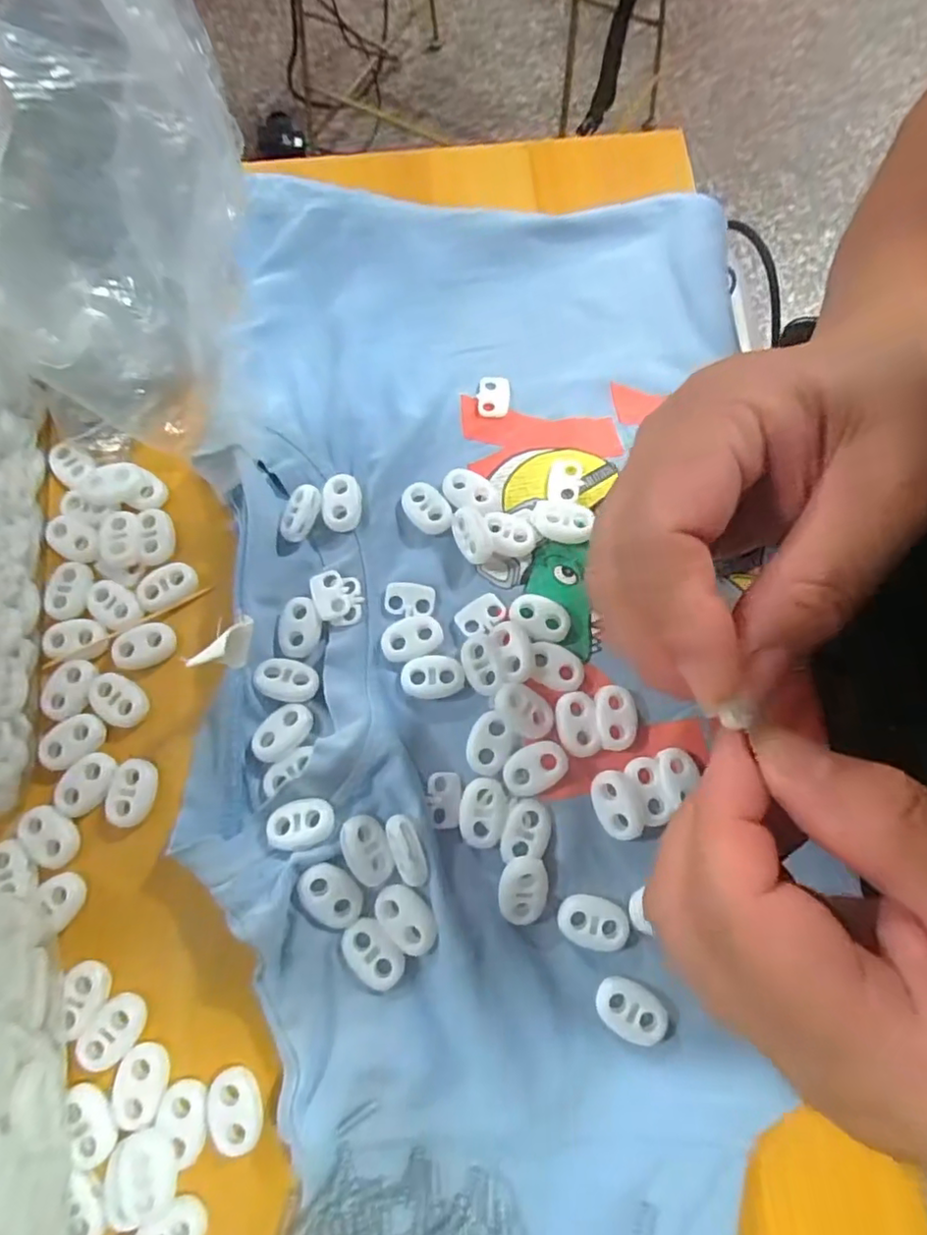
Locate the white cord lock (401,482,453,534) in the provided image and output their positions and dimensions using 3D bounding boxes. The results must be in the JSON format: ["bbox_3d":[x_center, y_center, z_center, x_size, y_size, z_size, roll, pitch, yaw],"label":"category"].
[{"bbox_3d":[-0.014,-0.042,0.226,0.015,0.004,0.022,-28,75,-7],"label":"white cord lock"}]

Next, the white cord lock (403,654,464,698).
[{"bbox_3d":[-0.011,0.021,0.210,0.022,0.004,0.015,-5,73,-1],"label":"white cord lock"}]

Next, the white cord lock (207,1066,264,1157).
[{"bbox_3d":[-0.068,0.148,0.178,0.016,0.005,0.020,-9,73,-2],"label":"white cord lock"}]

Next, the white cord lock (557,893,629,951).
[{"bbox_3d":[0.041,0.098,0.190,0.022,0.005,0.015,13,74,5],"label":"white cord lock"}]

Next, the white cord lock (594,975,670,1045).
[{"bbox_3d":[0.052,0.121,0.181,0.022,0.004,0.014,24,75,8],"label":"white cord lock"}]

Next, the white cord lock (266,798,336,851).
[{"bbox_3d":[-0.053,0.067,0.192,0.021,0.004,0.015,-11,73,-2],"label":"white cord lock"}]

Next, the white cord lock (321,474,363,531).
[{"bbox_3d":[-0.046,-0.044,0.224,0.015,0.004,0.021,0,84,-21],"label":"white cord lock"}]

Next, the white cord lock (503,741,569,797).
[{"bbox_3d":[0.024,0.050,0.198,0.022,0.007,0.015,-29,75,-8],"label":"white cord lock"}]

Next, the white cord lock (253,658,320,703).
[{"bbox_3d":[-0.062,0.021,0.207,0.021,0.005,0.015,8,74,3],"label":"white cord lock"}]

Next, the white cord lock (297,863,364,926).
[{"bbox_3d":[-0.042,0.088,0.187,0.021,0.004,0.015,42,78,12],"label":"white cord lock"}]

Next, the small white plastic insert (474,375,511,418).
[{"bbox_3d":[0.012,-0.090,0.240,0.013,0.004,0.020,5,73,2],"label":"small white plastic insert"}]

